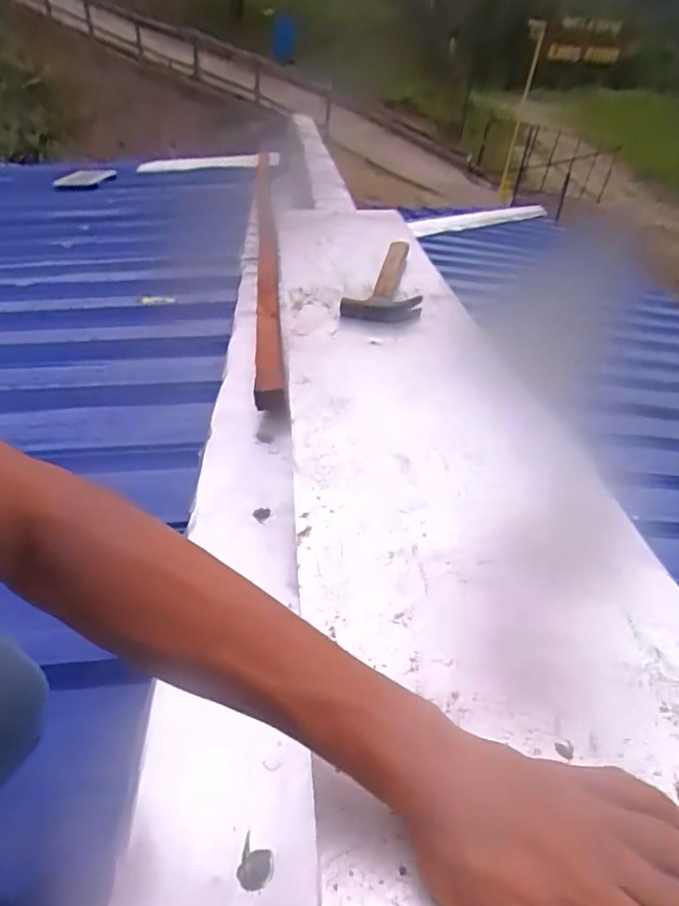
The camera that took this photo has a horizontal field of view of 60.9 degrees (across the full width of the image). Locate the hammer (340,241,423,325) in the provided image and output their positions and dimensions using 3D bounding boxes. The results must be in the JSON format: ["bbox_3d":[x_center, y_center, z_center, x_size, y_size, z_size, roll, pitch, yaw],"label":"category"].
[{"bbox_3d":[0.093,-0.312,1.027,0.120,0.036,0.363,9,35,7],"label":"hammer"}]

